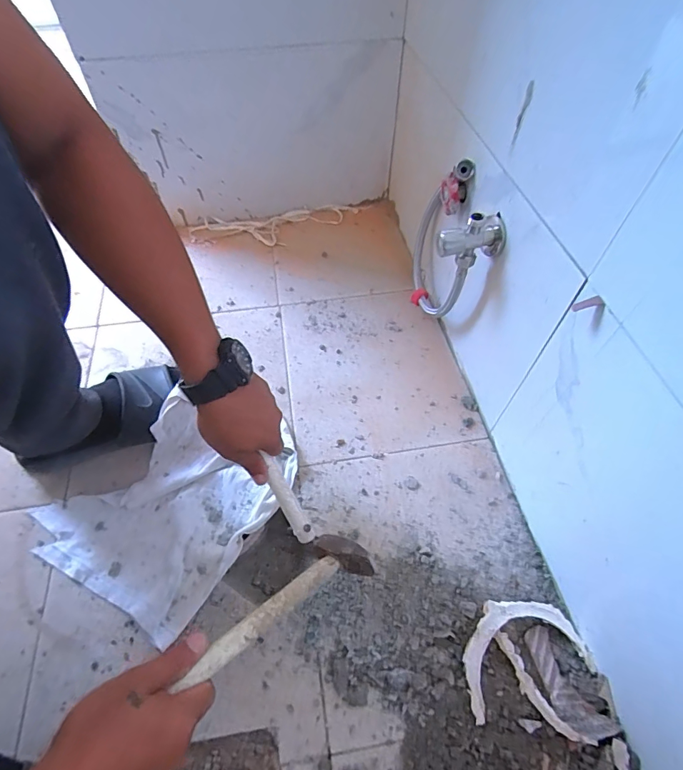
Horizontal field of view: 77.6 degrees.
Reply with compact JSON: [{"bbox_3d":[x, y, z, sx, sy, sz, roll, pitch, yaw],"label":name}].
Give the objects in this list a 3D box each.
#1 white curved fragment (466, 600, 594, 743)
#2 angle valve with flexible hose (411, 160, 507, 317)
[{"bbox_3d":[0.190,0.280,0.429,0.127,0.021,0.108,9,57,5],"label":"white curved fragment"},{"bbox_3d":[0.147,-0.182,0.607,0.075,0.278,0.180,15,68,-2],"label":"angle valve with flexible hose"}]

